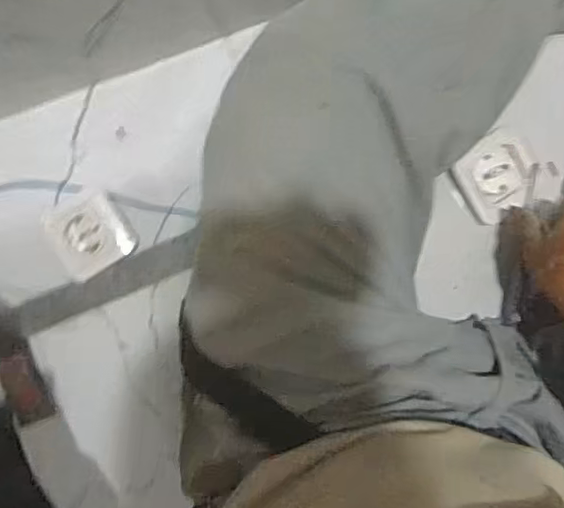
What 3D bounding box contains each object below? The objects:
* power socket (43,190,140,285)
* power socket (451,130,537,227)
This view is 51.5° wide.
[{"bbox_3d":[-0.201,-0.022,0.614,0.079,0.031,0.083,-32,88,5],"label":"power socket"},{"bbox_3d":[0.212,-0.076,0.579,0.075,0.016,0.073,-34,88,5],"label":"power socket"}]

